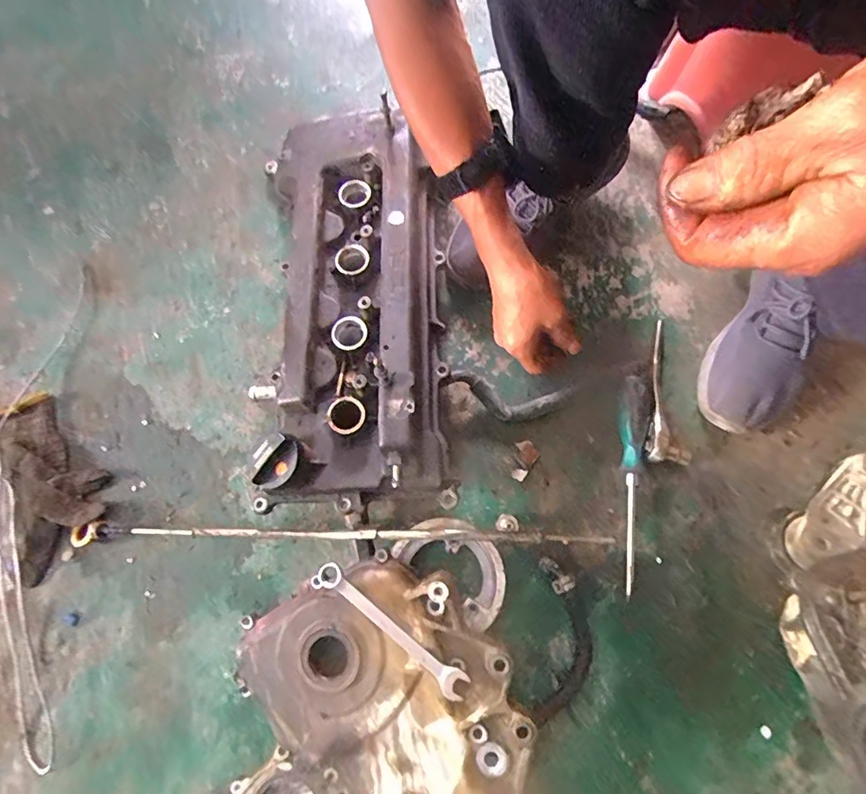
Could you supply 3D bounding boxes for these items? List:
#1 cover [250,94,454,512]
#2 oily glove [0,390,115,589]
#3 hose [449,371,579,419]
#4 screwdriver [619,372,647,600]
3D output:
[{"bbox_3d":[-0.090,-0.110,0.544,0.195,0.112,0.443,-2,77,2],"label":"cover"},{"bbox_3d":[-0.428,0.088,0.541,0.105,0.029,0.194,-21,76,-4],"label":"oily glove"},{"bbox_3d":[0.092,0.001,0.553,0.140,0.024,0.048,5,76,2],"label":"hose"},{"bbox_3d":[0.215,0.087,0.527,0.024,0.031,0.228,4,76,2],"label":"screwdriver"}]

